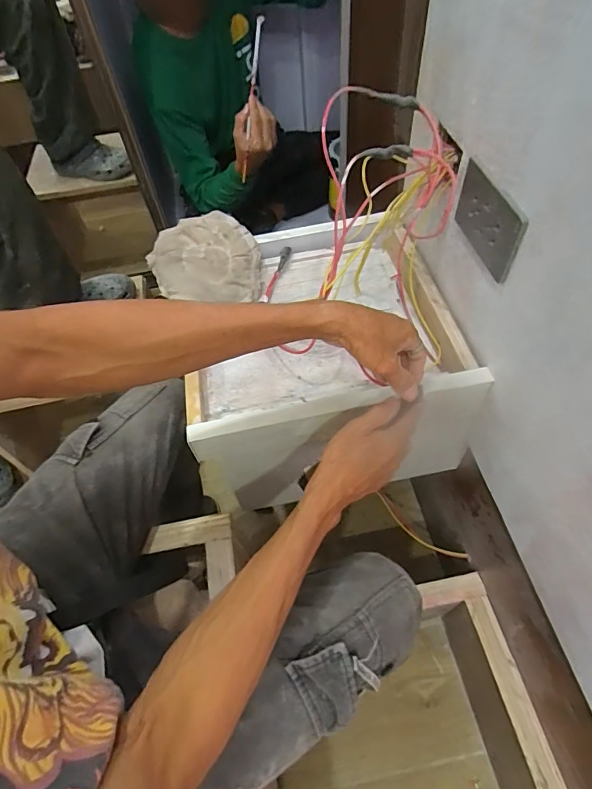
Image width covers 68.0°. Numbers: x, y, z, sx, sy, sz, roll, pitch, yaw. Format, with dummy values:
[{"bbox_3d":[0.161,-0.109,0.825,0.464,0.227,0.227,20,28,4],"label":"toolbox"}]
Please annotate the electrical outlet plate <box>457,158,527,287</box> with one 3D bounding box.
[{"bbox_3d":[0.200,-0.184,0.463,0.010,0.073,0.125,-11,56,-2],"label":"electrical outlet plate"}]

